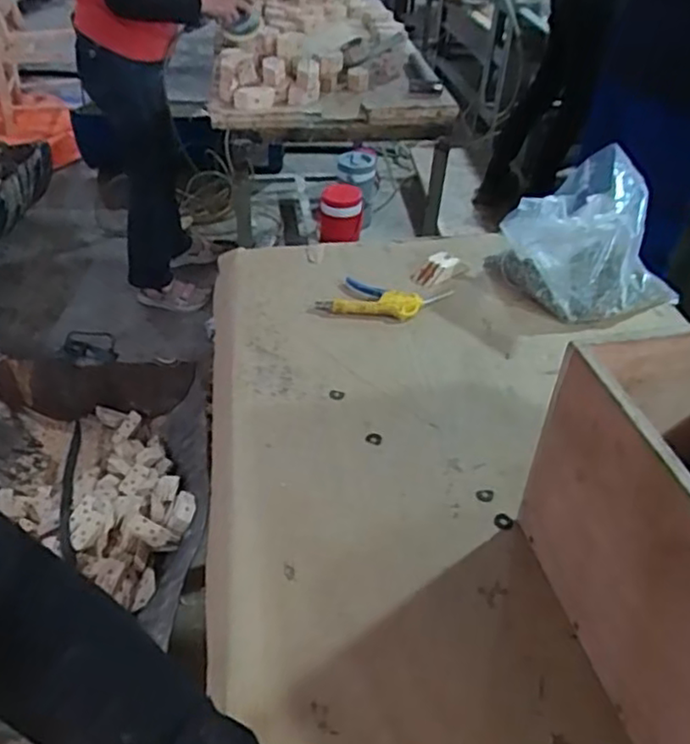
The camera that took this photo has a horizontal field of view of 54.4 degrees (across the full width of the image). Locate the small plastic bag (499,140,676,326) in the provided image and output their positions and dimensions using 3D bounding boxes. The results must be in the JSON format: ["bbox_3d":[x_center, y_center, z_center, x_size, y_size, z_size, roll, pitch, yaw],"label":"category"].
[{"bbox_3d":[0.344,-0.188,0.948,0.191,0.168,0.188,-14,43,-18],"label":"small plastic bag"}]

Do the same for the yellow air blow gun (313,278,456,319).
[{"bbox_3d":[0.056,-0.108,0.976,0.169,0.021,0.095,15,42,14],"label":"yellow air blow gun"}]

